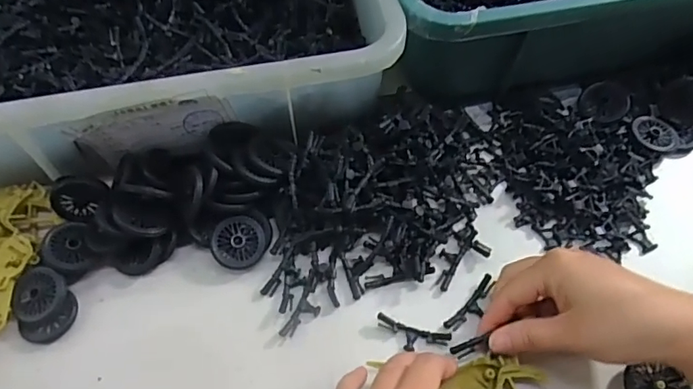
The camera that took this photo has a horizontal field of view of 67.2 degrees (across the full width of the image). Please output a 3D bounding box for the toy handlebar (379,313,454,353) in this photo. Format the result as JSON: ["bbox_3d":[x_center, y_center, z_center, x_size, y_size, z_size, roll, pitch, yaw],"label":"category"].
[{"bbox_3d":[0.043,0.092,0.340,0.048,0.008,0.017,15,61,11],"label":"toy handlebar"}]

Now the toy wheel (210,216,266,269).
[{"bbox_3d":[-0.074,0.034,0.366,0.040,0.008,0.036,1,81,-14],"label":"toy wheel"}]

